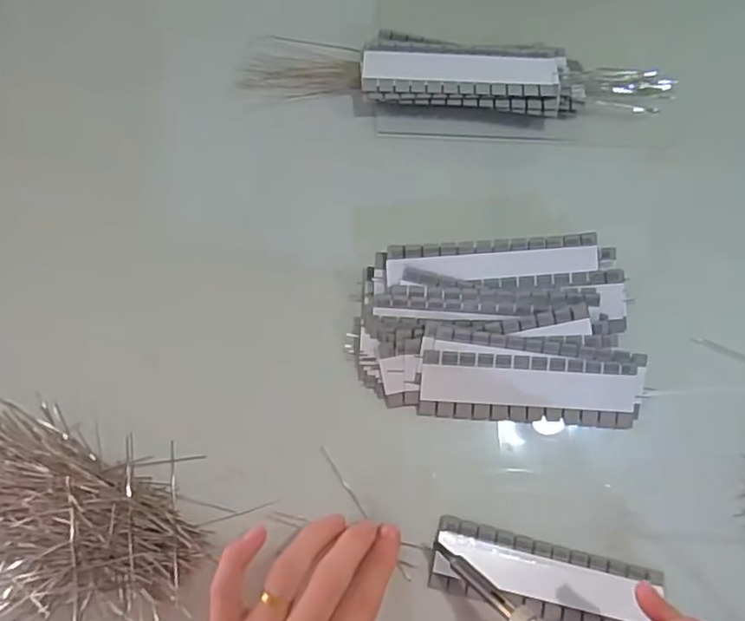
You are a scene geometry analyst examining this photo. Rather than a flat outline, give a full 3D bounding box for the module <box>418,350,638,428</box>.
[{"bbox_3d":[0.092,0.046,0.360,0.125,0.004,0.039,4,95,-2],"label":"module"}]

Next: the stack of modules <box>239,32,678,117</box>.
[{"bbox_3d":[0.058,-0.160,0.417,0.283,0.023,0.053,5,75,1],"label":"stack of modules"}]

